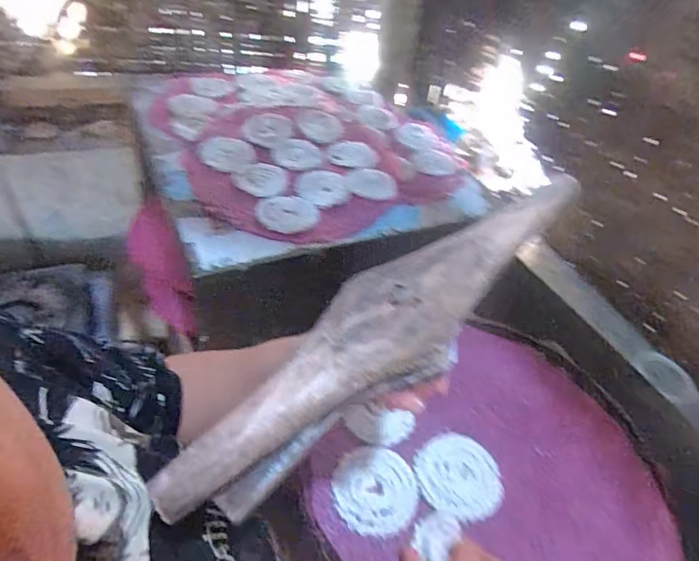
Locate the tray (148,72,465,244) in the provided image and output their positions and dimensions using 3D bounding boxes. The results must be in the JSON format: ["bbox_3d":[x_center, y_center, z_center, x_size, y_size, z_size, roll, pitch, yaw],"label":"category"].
[{"bbox_3d":[-0.089,-0.276,0.856,0.513,0.056,0.528,4,44,-4],"label":"tray"}]

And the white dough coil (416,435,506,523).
[{"bbox_3d":[0.110,0.195,0.458,0.086,0.006,0.082,4,44,-4],"label":"white dough coil"}]

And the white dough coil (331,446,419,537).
[{"bbox_3d":[0.026,0.197,0.436,0.077,0.006,0.080,4,44,-4],"label":"white dough coil"}]

